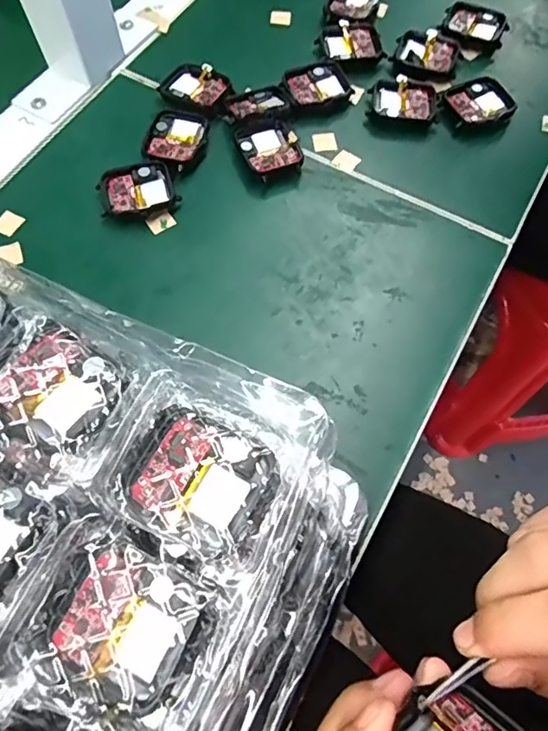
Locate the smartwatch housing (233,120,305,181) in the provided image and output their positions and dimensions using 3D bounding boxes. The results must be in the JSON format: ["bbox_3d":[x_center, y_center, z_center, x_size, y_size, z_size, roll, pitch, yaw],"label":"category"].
[{"bbox_3d":[-0.003,-0.141,0.334,0.038,0.012,0.041,-23,70,-11],"label":"smartwatch housing"}]

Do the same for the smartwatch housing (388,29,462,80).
[{"bbox_3d":[0.112,-0.228,0.374,0.047,0.009,0.038,19,68,6],"label":"smartwatch housing"}]

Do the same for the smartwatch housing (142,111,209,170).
[{"bbox_3d":[-0.065,-0.147,0.336,0.038,0.005,0.044,14,68,3],"label":"smartwatch housing"}]

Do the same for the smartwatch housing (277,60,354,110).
[{"bbox_3d":[0.029,-0.197,0.361,0.047,0.009,0.041,-14,69,-8],"label":"smartwatch housing"}]

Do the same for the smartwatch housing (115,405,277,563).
[{"bbox_3d":[-0.023,0.035,0.158,0.046,0.008,0.037,29,70,9],"label":"smartwatch housing"}]

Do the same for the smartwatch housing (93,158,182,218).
[{"bbox_3d":[-0.084,-0.108,0.321,0.045,0.009,0.038,-20,70,-10],"label":"smartwatch housing"}]

